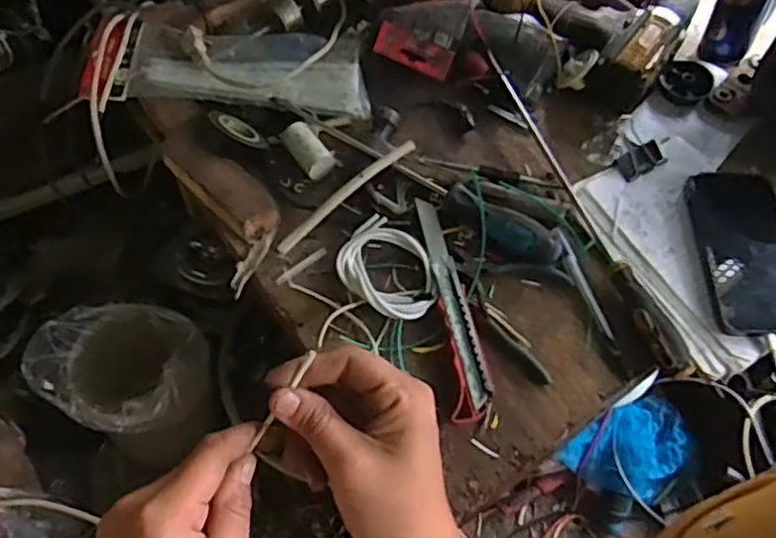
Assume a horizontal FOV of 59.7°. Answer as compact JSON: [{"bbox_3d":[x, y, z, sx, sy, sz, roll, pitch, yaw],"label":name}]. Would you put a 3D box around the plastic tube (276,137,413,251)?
[{"bbox_3d":[-0.038,-0.068,0.623,0.158,0.015,0.013,-41,69,-8],"label":"plastic tube"}]

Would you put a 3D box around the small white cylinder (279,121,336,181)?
[{"bbox_3d":[-0.078,-0.113,0.656,0.031,0.034,0.058,-33,67,-19],"label":"small white cylinder"}]

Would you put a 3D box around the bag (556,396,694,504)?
[{"bbox_3d":[0.293,0.224,0.808,0.141,0.059,0.109,-29,66,-18],"label":"bag"}]

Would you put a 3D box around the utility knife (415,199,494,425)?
[{"bbox_3d":[0.057,0.030,0.585,0.036,0.011,0.209,-5,61,-5],"label":"utility knife"}]

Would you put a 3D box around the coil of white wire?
[{"bbox_3d":[0.001,0.001,0.599,0.073,0.012,0.098,-39,69,-22],"label":"coil of white wire"}]

